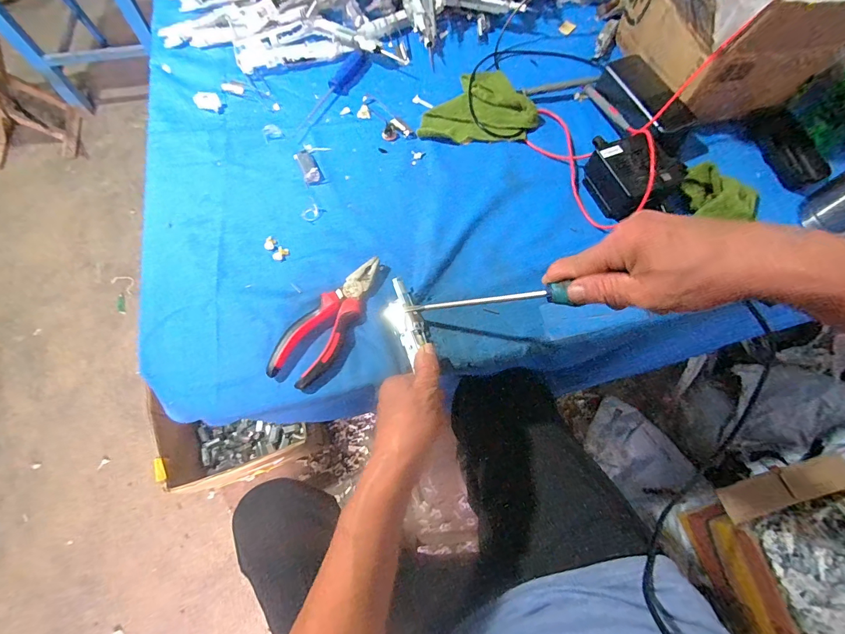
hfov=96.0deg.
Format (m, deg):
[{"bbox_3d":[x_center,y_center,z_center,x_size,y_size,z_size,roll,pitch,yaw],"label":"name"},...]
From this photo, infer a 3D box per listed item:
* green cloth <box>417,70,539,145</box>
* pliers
[{"bbox_3d":[0.073,-0.287,0.518,0.154,0.012,0.114,-5,69,-3],"label":"green cloth"},{"bbox_3d":[-0.096,-0.001,0.400,0.057,0.014,0.158,31,71,11],"label":"pliers"}]

